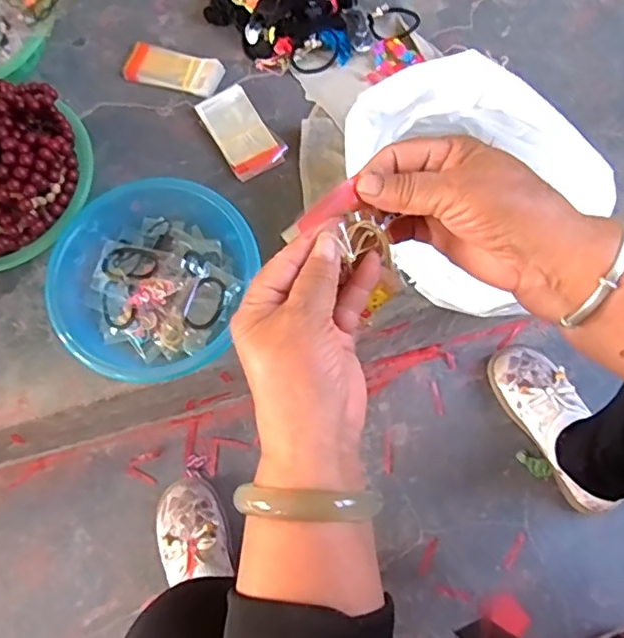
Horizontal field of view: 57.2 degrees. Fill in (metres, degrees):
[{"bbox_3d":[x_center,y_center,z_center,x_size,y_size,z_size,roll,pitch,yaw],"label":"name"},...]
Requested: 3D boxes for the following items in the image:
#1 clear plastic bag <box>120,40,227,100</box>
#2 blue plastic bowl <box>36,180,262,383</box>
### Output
[{"bbox_3d":[-0.188,-0.336,0.775,0.132,0.015,0.058,18,74,8],"label":"clear plastic bag"},{"bbox_3d":[-0.185,-0.046,0.648,0.218,0.075,0.215,-1,73,2],"label":"blue plastic bowl"}]

